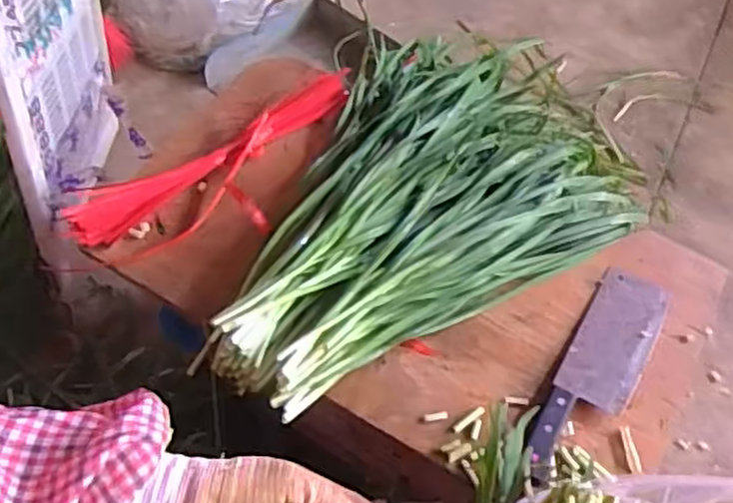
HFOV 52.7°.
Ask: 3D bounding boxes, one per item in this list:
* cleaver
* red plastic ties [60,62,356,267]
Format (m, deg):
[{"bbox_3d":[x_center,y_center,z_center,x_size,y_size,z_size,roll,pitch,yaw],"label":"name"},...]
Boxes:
[{"bbox_3d":[0.229,0.119,0.723,0.074,0.026,0.266,28,57,14],"label":"cleaver"},{"bbox_3d":[-0.135,-0.086,0.829,0.368,0.033,0.145,-35,65,-25],"label":"red plastic ties"}]

